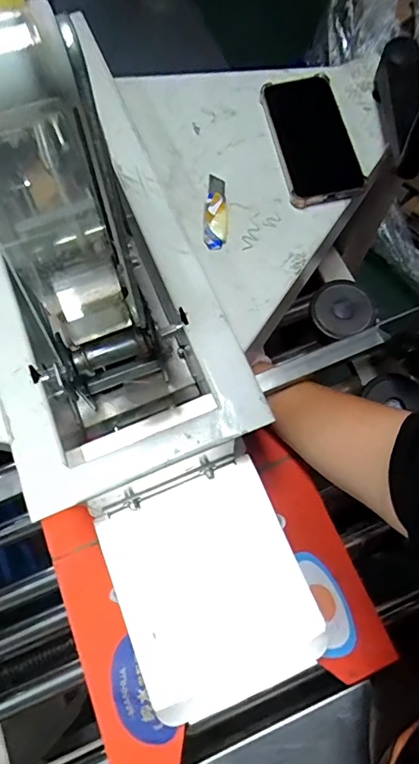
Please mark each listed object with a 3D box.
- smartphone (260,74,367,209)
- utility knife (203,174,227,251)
[{"bbox_3d":[0.113,-0.273,0.522,0.079,0.014,0.177,-10,68,-3],"label":"smartphone"},{"bbox_3d":[0.007,-0.182,0.498,0.023,0.005,0.093,1,68,2],"label":"utility knife"}]

